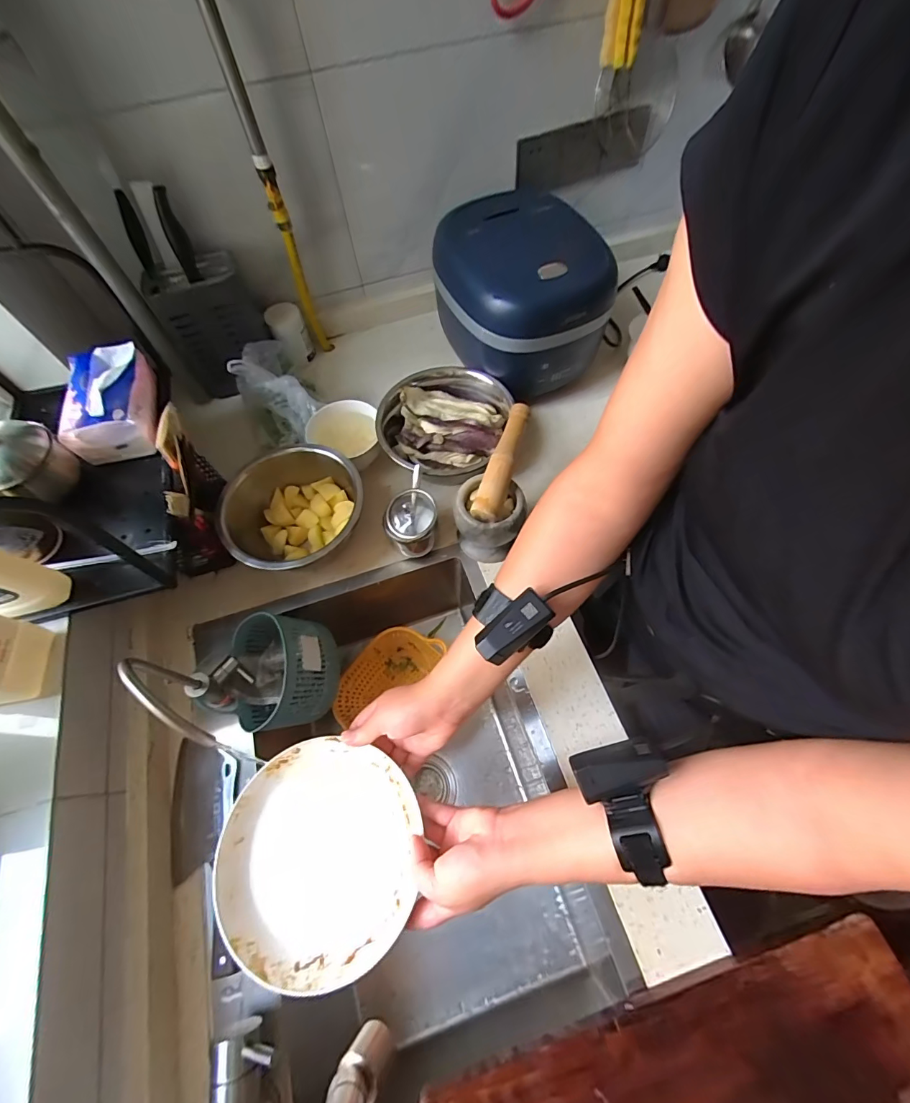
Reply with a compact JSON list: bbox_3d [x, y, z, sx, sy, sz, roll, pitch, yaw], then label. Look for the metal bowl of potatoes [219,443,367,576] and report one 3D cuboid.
[{"bbox_3d":[-0.240,-0.053,0.655,0.178,0.123,0.204,22,67,13],"label":"metal bowl of potatoes"}]

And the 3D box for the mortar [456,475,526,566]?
[{"bbox_3d":[0.051,-0.042,0.633,0.097,0.104,0.086,7,64,6],"label":"mortar"}]

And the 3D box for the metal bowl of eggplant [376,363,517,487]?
[{"bbox_3d":[-0.025,-0.215,0.723,0.205,0.065,0.233,17,66,11],"label":"metal bowl of eggplant"}]

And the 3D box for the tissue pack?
[{"bbox_3d":[-0.476,-0.210,0.587,0.090,0.079,0.154,-16,64,-5],"label":"tissue pack"}]

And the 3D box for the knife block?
[{"bbox_3d":[-0.419,-0.390,0.747,0.146,0.206,0.096,-30,66,-12],"label":"knife block"}]

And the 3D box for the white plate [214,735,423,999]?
[{"bbox_3d":[-0.135,0.299,0.422,0.186,0.026,0.191,0,61,3],"label":"white plate"}]

